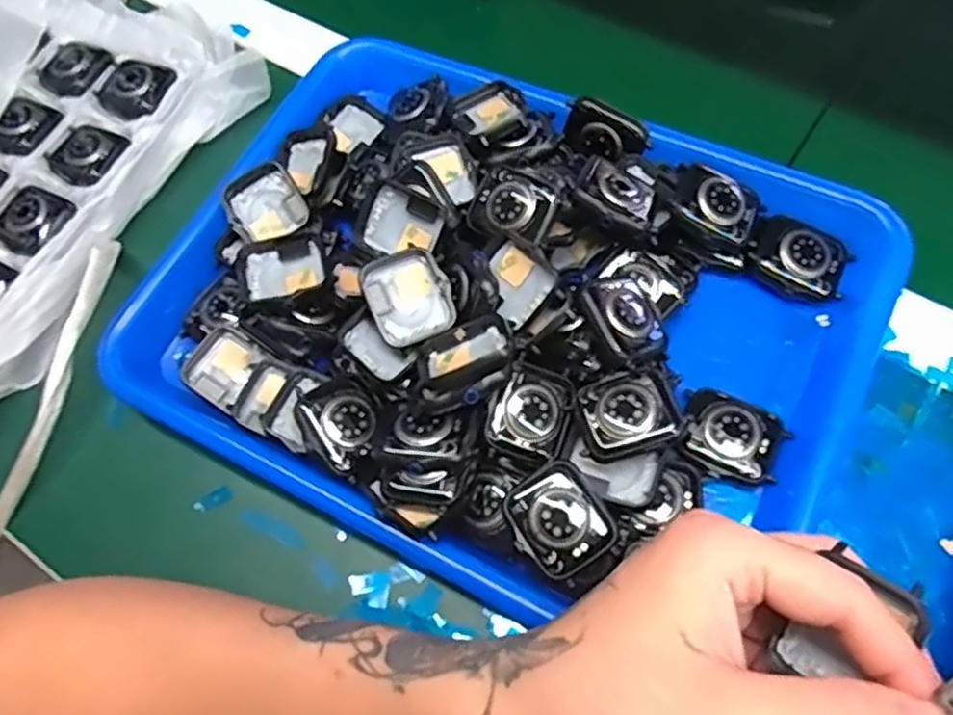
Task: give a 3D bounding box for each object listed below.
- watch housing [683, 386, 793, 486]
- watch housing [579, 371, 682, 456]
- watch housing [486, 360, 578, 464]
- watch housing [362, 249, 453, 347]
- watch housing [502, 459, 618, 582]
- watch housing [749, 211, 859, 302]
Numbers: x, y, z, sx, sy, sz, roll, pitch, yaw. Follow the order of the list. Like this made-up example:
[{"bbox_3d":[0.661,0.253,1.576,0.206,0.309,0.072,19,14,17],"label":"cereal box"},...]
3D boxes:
[{"bbox_3d":[0.114,0.035,0.316,0.044,0.008,0.035,22,70,17],"label":"watch housing"},{"bbox_3d":[0.065,0.023,0.306,0.038,0.005,0.033,-18,64,11],"label":"watch housing"},{"bbox_3d":[0.025,0.024,0.316,0.032,0.012,0.041,21,67,10],"label":"watch housing"},{"bbox_3d":[-0.032,-0.028,0.332,0.037,0.010,0.042,-24,87,-12],"label":"watch housing"},{"bbox_3d":[0.034,0.067,0.292,0.037,0.008,0.041,-35,66,-9],"label":"watch housing"},{"bbox_3d":[0.158,-0.049,0.346,0.045,0.015,0.035,33,74,20],"label":"watch housing"}]

